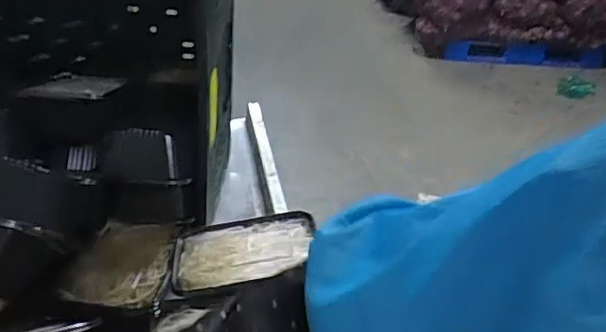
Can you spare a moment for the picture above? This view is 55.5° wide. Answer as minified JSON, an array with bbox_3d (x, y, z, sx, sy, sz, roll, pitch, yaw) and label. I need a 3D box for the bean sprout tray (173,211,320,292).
[{"bbox_3d":[-0.074,0.109,0.729,0.181,0.034,0.126,-3,31,-11],"label":"bean sprout tray"}]

